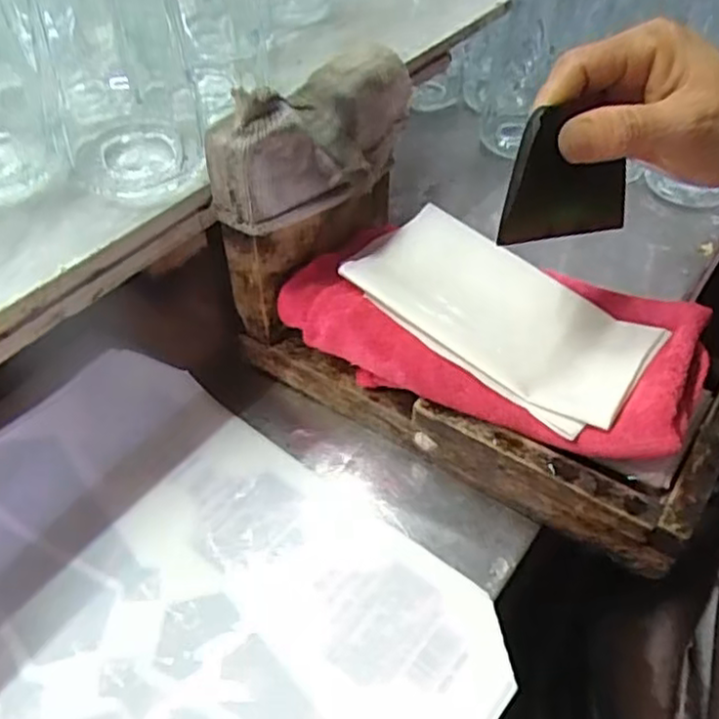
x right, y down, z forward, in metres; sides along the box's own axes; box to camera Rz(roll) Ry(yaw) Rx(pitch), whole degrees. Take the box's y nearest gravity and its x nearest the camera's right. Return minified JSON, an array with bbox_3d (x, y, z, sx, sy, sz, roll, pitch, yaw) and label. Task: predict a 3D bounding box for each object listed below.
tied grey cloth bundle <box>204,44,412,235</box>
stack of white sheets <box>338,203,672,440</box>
[{"bbox_3d":[-0.022,-0.112,0.358,0.049,0.059,0.128,27,52,14],"label":"tied grey cloth bundle"},{"bbox_3d":[0.072,-0.026,0.363,0.151,0.021,0.091,35,55,20],"label":"stack of white sheets"}]

